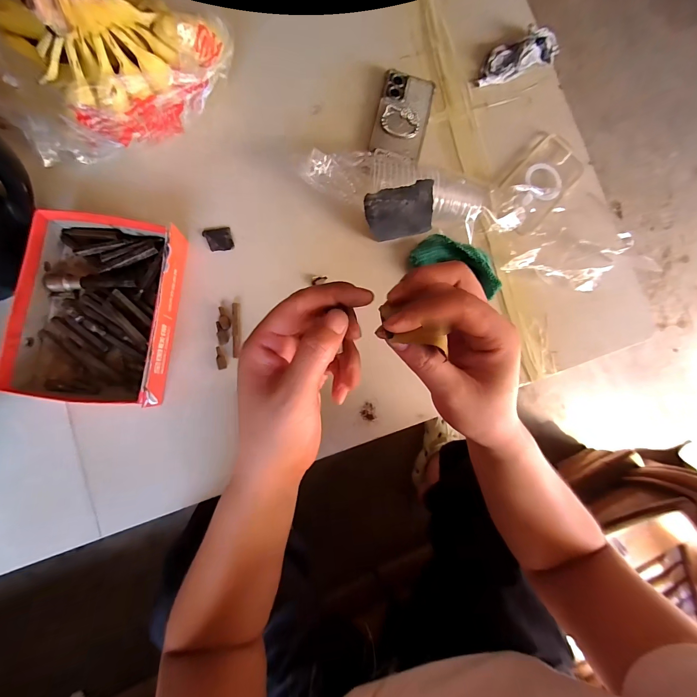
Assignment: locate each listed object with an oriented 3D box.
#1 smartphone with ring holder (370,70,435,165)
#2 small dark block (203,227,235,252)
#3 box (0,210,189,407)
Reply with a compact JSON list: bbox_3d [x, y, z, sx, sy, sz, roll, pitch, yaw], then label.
[{"bbox_3d":[0.077,-0.332,0.483,0.072,0.016,0.131,13,82,-6],"label":"smartphone with ring holder"},{"bbox_3d":[-0.170,-0.143,0.439,0.034,0.005,0.033,-14,86,-9],"label":"small dark block"},{"bbox_3d":[-0.287,-0.048,0.393,0.160,0.052,0.220,6,83,-7],"label":"box"}]

